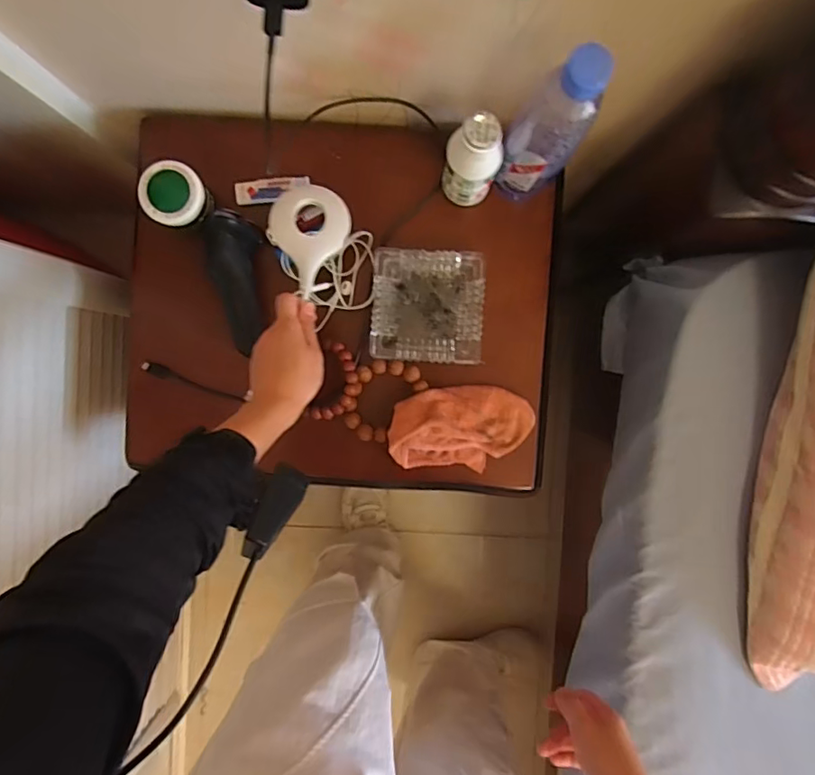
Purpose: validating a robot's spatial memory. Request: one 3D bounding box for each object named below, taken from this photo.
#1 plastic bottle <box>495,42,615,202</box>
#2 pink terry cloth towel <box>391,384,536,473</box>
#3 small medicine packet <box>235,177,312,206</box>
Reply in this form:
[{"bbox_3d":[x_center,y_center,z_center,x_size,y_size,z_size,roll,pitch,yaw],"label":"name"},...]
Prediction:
[{"bbox_3d":[0.119,-0.214,0.465,0.053,0.194,0.052,-12,93,0],"label":"plastic bottle"},{"bbox_3d":[0.059,0.045,0.581,0.149,0.028,0.091,4,93,0],"label":"pink terry cloth towel"},{"bbox_3d":[-0.145,-0.213,0.586,0.079,0.011,0.023,-7,93,0],"label":"small medicine packet"}]

